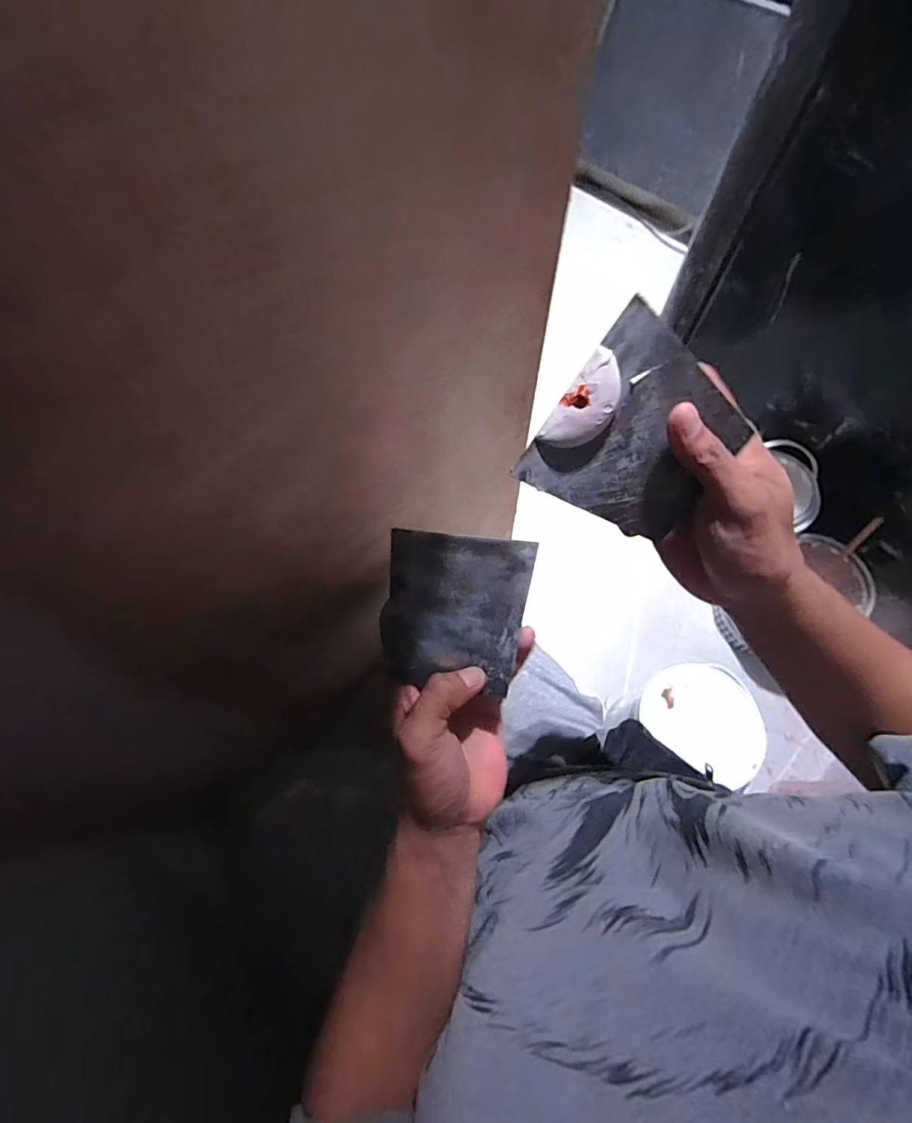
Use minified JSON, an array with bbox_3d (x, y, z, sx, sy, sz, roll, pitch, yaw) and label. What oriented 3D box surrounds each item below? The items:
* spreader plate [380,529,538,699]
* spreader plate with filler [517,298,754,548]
[{"bbox_3d":[-0.002,0.031,0.309,0.092,0.004,0.095,6,84,14],"label":"spreader plate"},{"bbox_3d":[0.101,-0.068,0.265,0.094,0.009,0.102,31,109,-8],"label":"spreader plate with filler"}]

